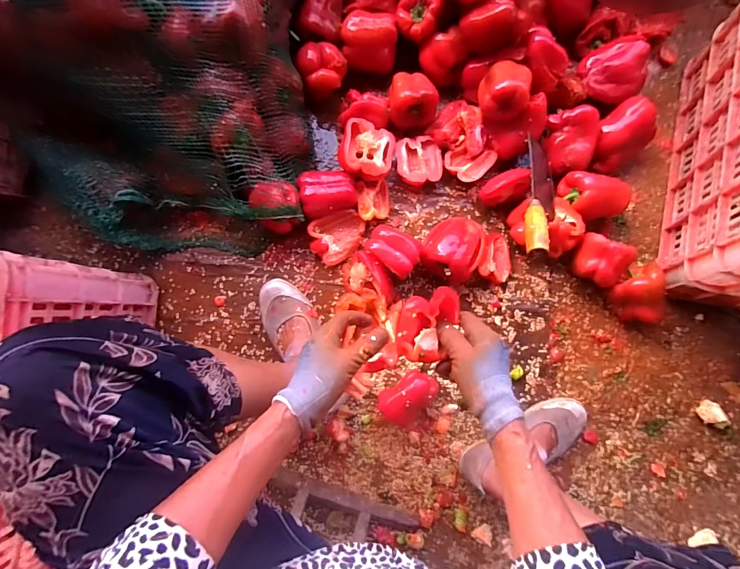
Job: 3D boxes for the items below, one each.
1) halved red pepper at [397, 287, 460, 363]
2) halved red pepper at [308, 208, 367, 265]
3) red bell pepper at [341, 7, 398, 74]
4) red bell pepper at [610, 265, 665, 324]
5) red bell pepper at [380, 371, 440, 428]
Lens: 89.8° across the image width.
[{"bbox_3d":[0.068,0.048,0.437,0.069,0.039,0.086,7,83,0],"label":"halved red pepper"},{"bbox_3d":[-0.056,-0.085,0.673,0.101,0.035,0.081,-23,84,-3],"label":"halved red pepper"},{"bbox_3d":[0.000,-0.444,0.680,0.097,0.065,0.066,6,83,0],"label":"red bell pepper"},{"bbox_3d":[0.474,0.020,0.664,0.079,0.087,0.103,-8,83,-2],"label":"red bell pepper"},{"bbox_3d":[0.066,0.191,0.638,0.073,0.066,0.101,44,85,4],"label":"red bell pepper"}]

